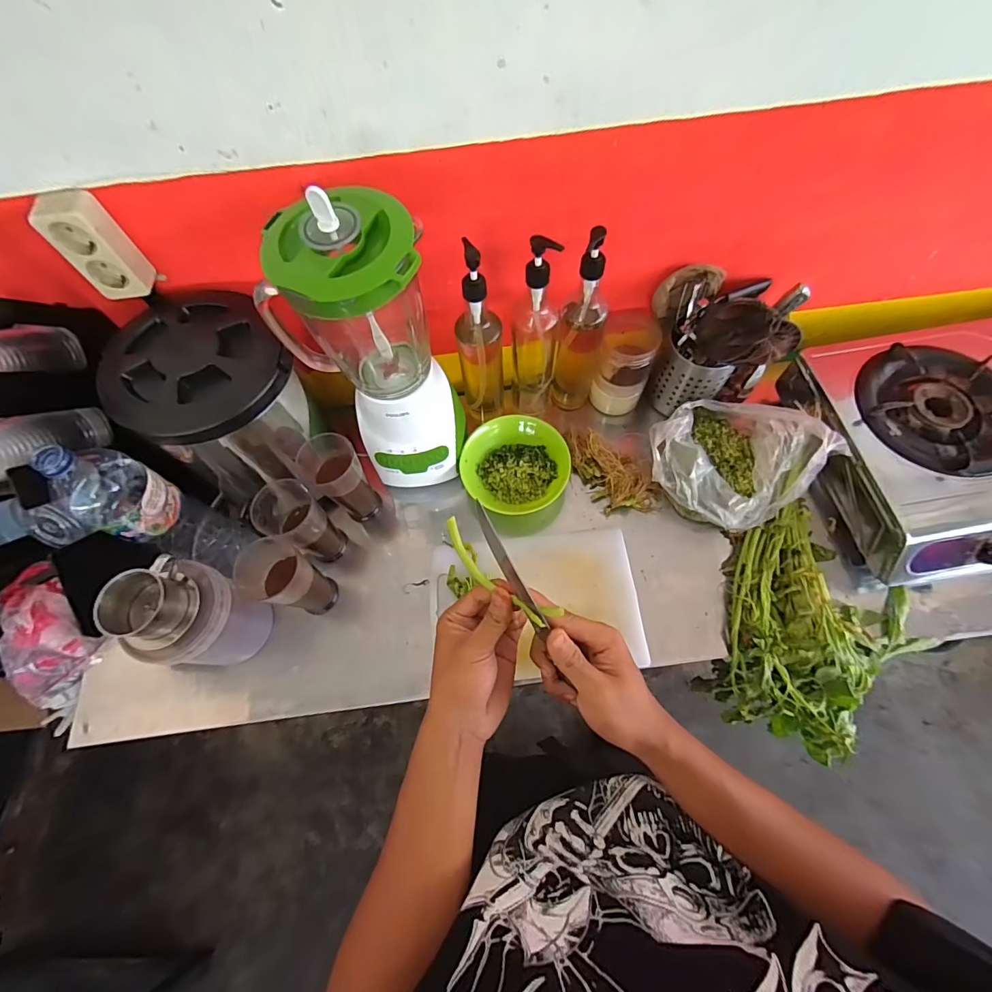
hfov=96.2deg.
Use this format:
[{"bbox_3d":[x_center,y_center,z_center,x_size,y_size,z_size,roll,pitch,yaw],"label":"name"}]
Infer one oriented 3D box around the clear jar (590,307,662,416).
[{"bbox_3d":[0.213,-0.220,0.744,0.088,0.158,0.087,-1,66,2],"label":"clear jar"}]

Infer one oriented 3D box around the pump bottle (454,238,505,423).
[{"bbox_3d":[-0.023,-0.218,0.662,0.064,0.317,0.059,6,67,5],"label":"pump bottle"}]

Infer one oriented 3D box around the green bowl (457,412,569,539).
[{"bbox_3d":[0.032,-0.031,0.704,0.165,0.074,0.170,-5,66,0],"label":"green bowl"}]

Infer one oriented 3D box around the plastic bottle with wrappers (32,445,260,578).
[{"bbox_3d":[-0.448,0.023,0.584,0.087,0.298,0.096,11,67,7],"label":"plastic bottle with wrappers"}]

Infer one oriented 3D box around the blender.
[{"bbox_3d":[-0.145,-0.161,0.578,0.175,0.374,0.161,-31,68,-11],"label":"blender"}]

